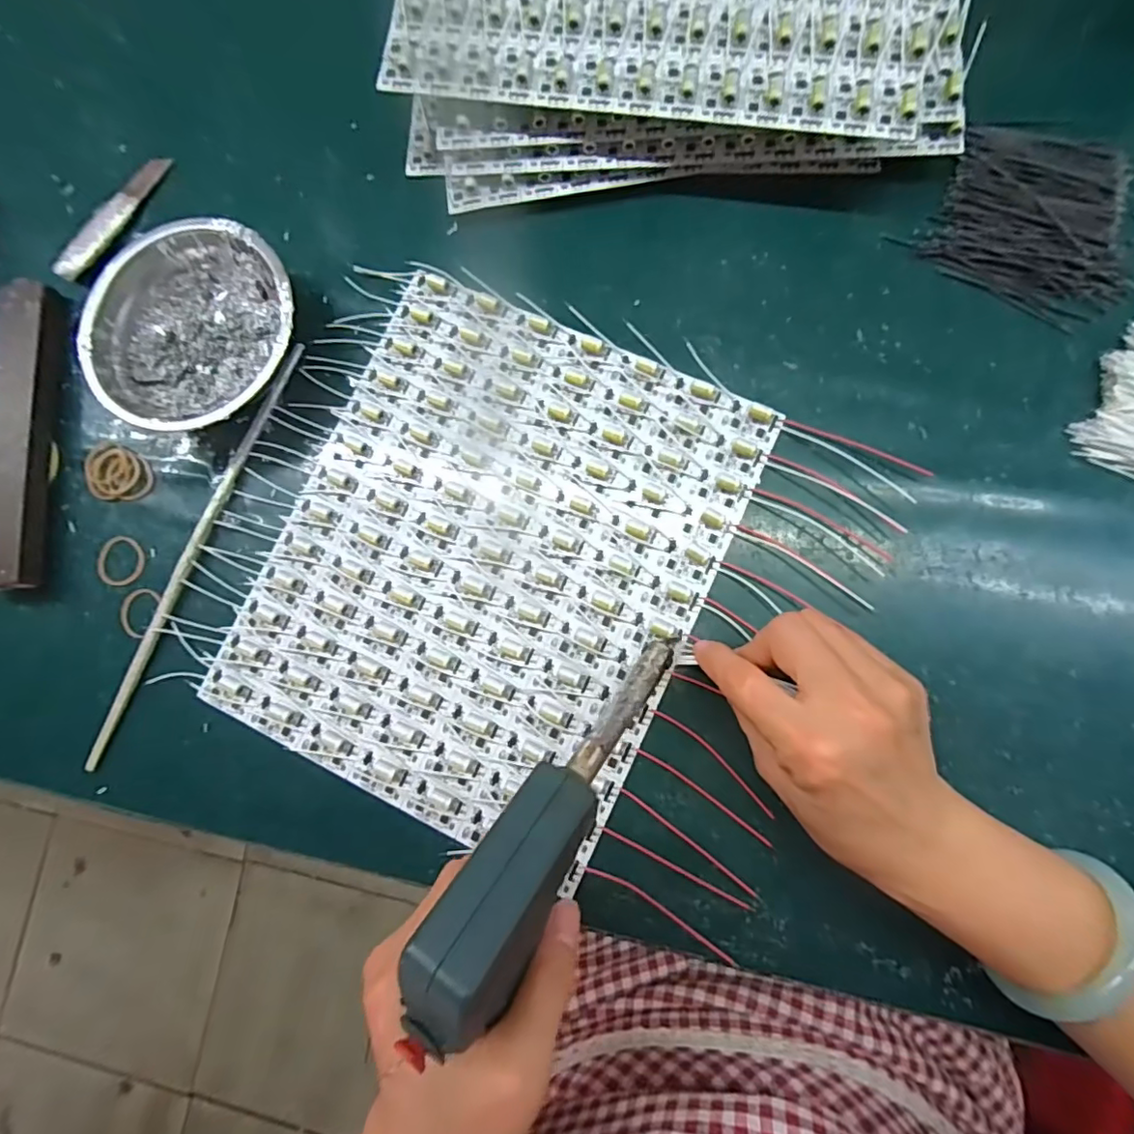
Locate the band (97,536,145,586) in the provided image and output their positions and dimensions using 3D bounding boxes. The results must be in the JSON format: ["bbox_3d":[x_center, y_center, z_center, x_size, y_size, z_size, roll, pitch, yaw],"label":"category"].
[{"bbox_3d":[-0.275,-0.003,0.345,0.029,0.005,0.029,-1,83,5],"label":"band"}]

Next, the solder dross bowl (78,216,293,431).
[{"bbox_3d":[-0.218,-0.140,0.340,0.123,0.040,0.123,-1,83,5],"label":"solder dross bowl"}]

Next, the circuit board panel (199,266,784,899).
[{"bbox_3d":[-0.043,-0.005,0.322,0.237,0.009,0.285,24,86,8],"label":"circuit board panel"}]

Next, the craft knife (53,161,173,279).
[{"bbox_3d":[-0.302,-0.234,0.377,0.023,0.007,0.104,31,80,8],"label":"craft knife"}]

